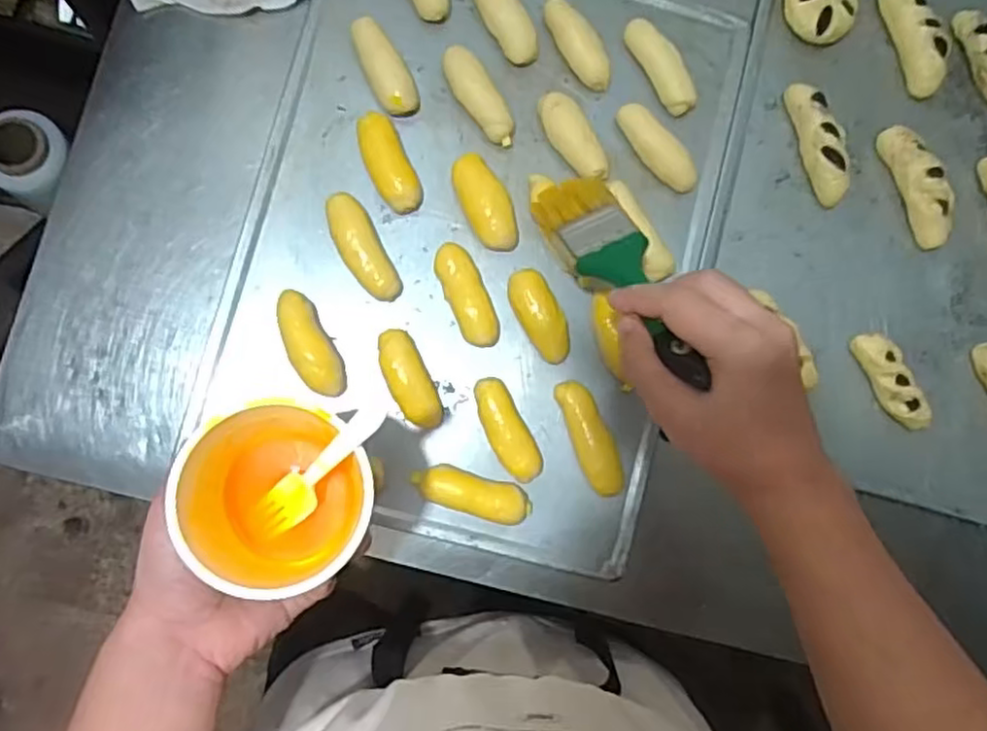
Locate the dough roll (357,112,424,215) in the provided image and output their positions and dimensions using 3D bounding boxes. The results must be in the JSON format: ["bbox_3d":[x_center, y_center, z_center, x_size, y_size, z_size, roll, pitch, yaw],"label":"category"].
[{"bbox_3d":[-0.076,-0.145,0.503,0.030,0.018,0.072,-26,90,-6],"label":"dough roll"}]

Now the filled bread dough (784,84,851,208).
[{"bbox_3d":[0.252,-0.172,0.534,0.027,0.023,0.095,-19,89,-5],"label":"filled bread dough"}]

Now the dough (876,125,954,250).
[{"bbox_3d":[0.333,-0.141,0.540,0.029,0.022,0.097,-20,89,-5],"label":"dough"}]

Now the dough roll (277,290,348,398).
[{"bbox_3d":[-0.130,-0.014,0.491,0.029,0.020,0.077,-29,90,-6],"label":"dough roll"}]

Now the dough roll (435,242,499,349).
[{"bbox_3d":[-0.019,-0.051,0.503,0.029,0.018,0.078,-24,90,-6],"label":"dough roll"}]

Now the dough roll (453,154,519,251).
[{"bbox_3d":[-0.005,-0.117,0.504,0.032,0.021,0.071,-28,90,-6],"label":"dough roll"}]

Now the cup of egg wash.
[{"bbox_3d":[-0.111,0.070,0.359,0.092,0.083,0.085,0,87,-5],"label":"cup of egg wash"}]

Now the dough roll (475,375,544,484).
[{"bbox_3d":[0.010,0.047,0.498,0.028,0.021,0.079,-28,90,-6],"label":"dough roll"}]

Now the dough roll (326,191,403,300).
[{"bbox_3d":[-0.094,-0.084,0.497,0.028,0.020,0.081,-28,90,-6],"label":"dough roll"}]

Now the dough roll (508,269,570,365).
[{"bbox_3d":[0.035,-0.036,0.501,0.030,0.024,0.070,-26,90,-6],"label":"dough roll"}]

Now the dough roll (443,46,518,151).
[{"bbox_3d":[-0.010,-0.198,0.514,0.027,0.016,0.079,-33,90,-6],"label":"dough roll"}]

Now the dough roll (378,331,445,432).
[{"bbox_3d":[-0.060,0.010,0.496,0.028,0.018,0.074,-26,90,-6],"label":"dough roll"}]

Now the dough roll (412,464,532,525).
[{"bbox_3d":[-0.014,0.091,0.492,0.086,0.023,0.028,19,86,-4],"label":"dough roll"}]

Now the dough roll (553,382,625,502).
[{"bbox_3d":[0.071,0.053,0.504,0.029,0.019,0.087,-22,89,-6],"label":"dough roll"}]

